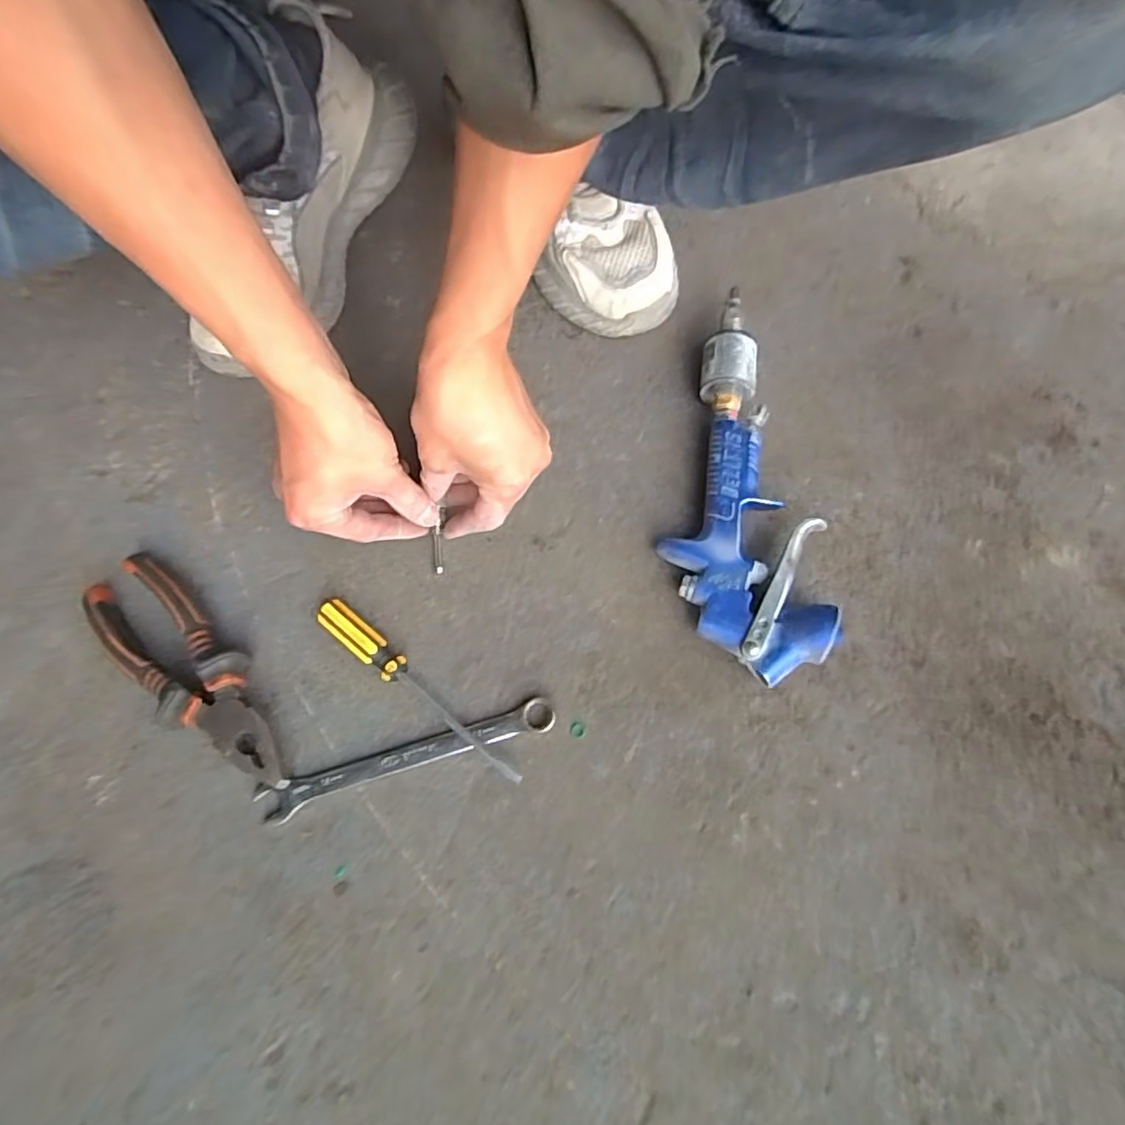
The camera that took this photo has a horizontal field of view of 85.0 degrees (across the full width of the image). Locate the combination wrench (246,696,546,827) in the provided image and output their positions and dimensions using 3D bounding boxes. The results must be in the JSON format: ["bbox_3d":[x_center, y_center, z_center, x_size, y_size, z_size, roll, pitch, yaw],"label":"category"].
[{"bbox_3d":[-0.093,0.119,0.373,0.181,0.009,0.021,-17,69,-4],"label":"combination wrench"}]

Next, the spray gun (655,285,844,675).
[{"bbox_3d":[0.114,-0.060,0.416,0.096,0.038,0.277,-2,69,2],"label":"spray gun"}]

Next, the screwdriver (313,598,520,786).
[{"bbox_3d":[-0.090,0.078,0.382,0.164,0.019,0.020,36,75,15],"label":"screwdriver"}]

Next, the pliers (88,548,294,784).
[{"bbox_3d":[-0.231,0.068,0.389,0.190,0.030,0.053,39,76,16],"label":"pliers"}]

